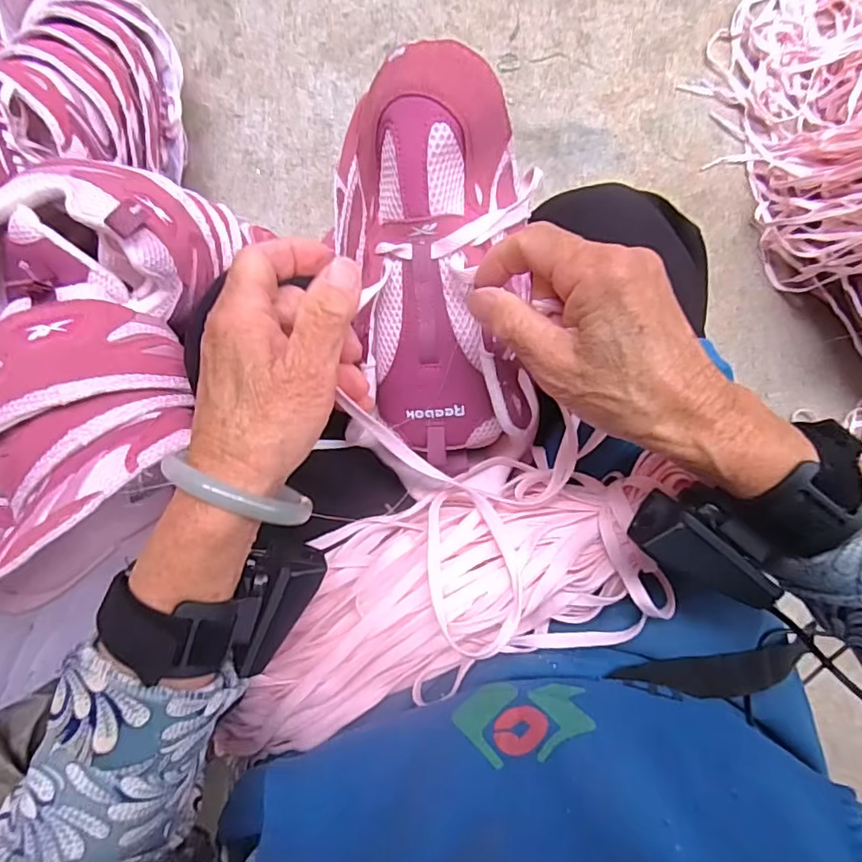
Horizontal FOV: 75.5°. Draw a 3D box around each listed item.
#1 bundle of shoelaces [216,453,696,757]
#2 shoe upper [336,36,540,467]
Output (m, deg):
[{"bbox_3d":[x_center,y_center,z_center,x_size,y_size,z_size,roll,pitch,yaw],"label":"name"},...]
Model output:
[{"bbox_3d":[0.007,0.102,0.331,0.287,0.058,0.118,-26,88,1],"label":"bundle of shoelaces"},{"bbox_3d":[0.005,-0.083,0.313,0.104,0.057,0.217,-6,106,2],"label":"shoe upper"}]

